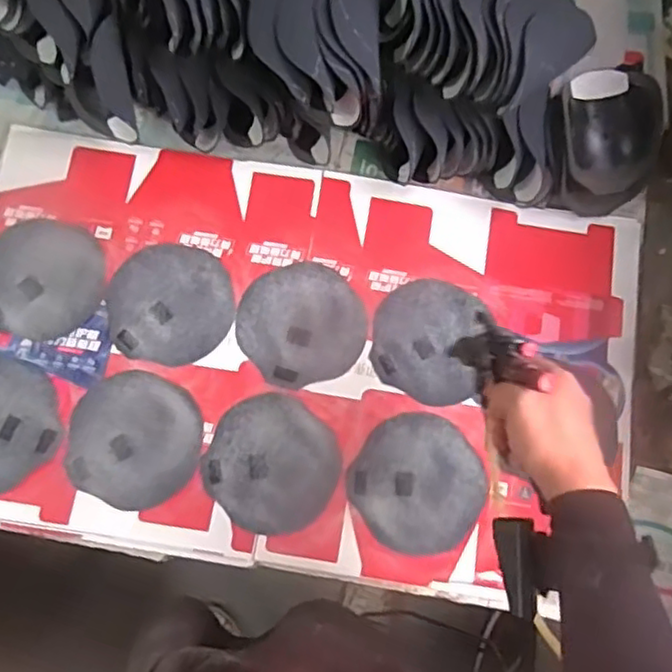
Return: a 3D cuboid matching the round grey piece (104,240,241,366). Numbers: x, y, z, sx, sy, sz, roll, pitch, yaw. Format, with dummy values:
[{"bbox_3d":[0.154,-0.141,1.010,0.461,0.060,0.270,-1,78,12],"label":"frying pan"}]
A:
[{"bbox_3d":[-0.193,-0.041,0.776,0.141,0.009,0.150,0,73,-1],"label":"round grey piece"}]

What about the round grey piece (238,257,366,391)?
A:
[{"bbox_3d":[-0.040,-0.016,0.771,0.142,0.007,0.145,0,73,-1],"label":"round grey piece"}]

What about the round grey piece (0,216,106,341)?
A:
[{"bbox_3d":[-0.346,-0.069,0.778,0.144,0.010,0.143,0,73,-1],"label":"round grey piece"}]

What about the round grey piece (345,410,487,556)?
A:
[{"bbox_3d":[0.090,0.161,0.722,0.139,0.006,0.142,0,73,-1],"label":"round grey piece"}]

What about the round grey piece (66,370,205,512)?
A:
[{"bbox_3d":[-0.225,0.114,0.731,0.146,0.005,0.142,0,73,-1],"label":"round grey piece"}]

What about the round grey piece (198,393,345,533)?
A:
[{"bbox_3d":[-0.071,0.140,0.731,0.143,0.008,0.135,0,73,-1],"label":"round grey piece"}]

